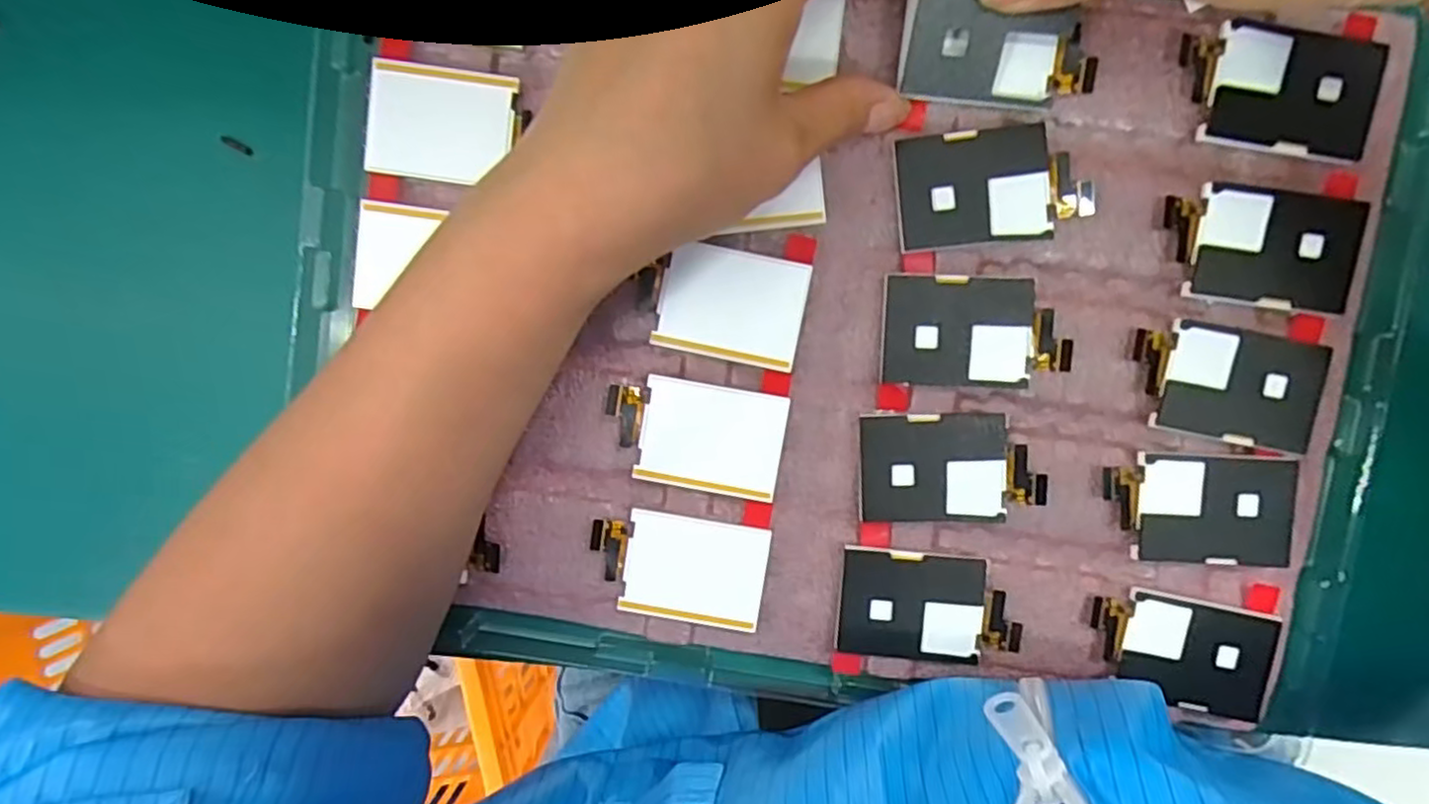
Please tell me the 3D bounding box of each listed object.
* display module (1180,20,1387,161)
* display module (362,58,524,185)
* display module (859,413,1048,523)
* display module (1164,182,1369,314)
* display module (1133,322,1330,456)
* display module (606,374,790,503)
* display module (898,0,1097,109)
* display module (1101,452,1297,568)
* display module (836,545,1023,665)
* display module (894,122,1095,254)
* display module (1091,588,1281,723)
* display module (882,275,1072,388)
[{"bbox_3d":[0.169,-0.094,0.211,0.057,0.006,0.034,12,94,1],"label":"display module"},{"bbox_3d":[-0.086,-0.087,0.220,0.045,0.008,0.033,9,94,2],"label":"display module"},{"bbox_3d":[0.076,0.021,0.227,0.058,0.006,0.034,-1,93,2],"label":"display module"},{"bbox_3d":[0.168,-0.048,0.216,0.057,0.004,0.035,7,94,2],"label":"display module"},{"bbox_3d":[0.160,-0.006,0.220,0.057,0.005,0.036,12,94,1],"label":"display module"},{"bbox_3d":[-0.006,0.011,0.230,0.057,0.005,0.035,9,94,2],"label":"display module"},{"bbox_3d":[0.086,-0.107,0.209,0.058,0.009,0.034,8,113,-3],"label":"display module"},{"bbox_3d":[0.155,0.034,0.224,0.057,0.004,0.035,1,91,5],"label":"display module"},{"bbox_3d":[0.071,0.067,0.230,0.058,0.005,0.034,5,94,2],"label":"display module"},{"bbox_3d":[0.086,-0.067,0.219,0.058,0.005,0.034,-5,93,3],"label":"display module"},{"bbox_3d":[0.151,0.081,0.229,0.056,0.010,0.035,10,94,2],"label":"display module"},{"bbox_3d":[0.083,-0.023,0.224,0.057,0.006,0.034,1,94,2],"label":"display module"}]

